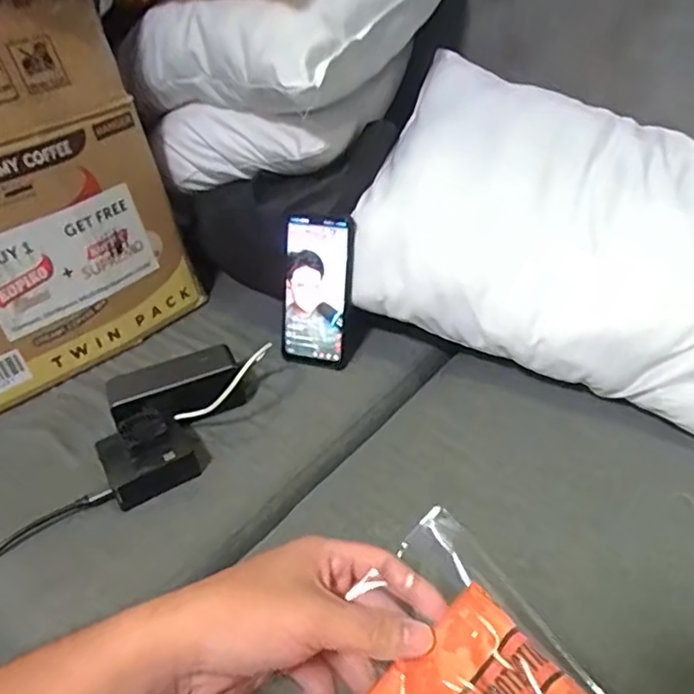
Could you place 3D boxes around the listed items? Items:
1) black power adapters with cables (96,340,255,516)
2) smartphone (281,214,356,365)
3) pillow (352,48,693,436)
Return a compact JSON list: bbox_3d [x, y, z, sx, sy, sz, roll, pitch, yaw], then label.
[{"bbox_3d":[-0.163,0.070,0.594,0.161,0.056,0.137,-18,39,-14],"label":"black power adapters with cables"},{"bbox_3d":[-0.033,-0.060,0.671,0.077,0.165,0.011,12,18,13],"label":"smartphone"},{"bbox_3d":[0.240,-0.120,0.587,0.489,0.082,0.310,25,84,22],"label":"pillow"}]

